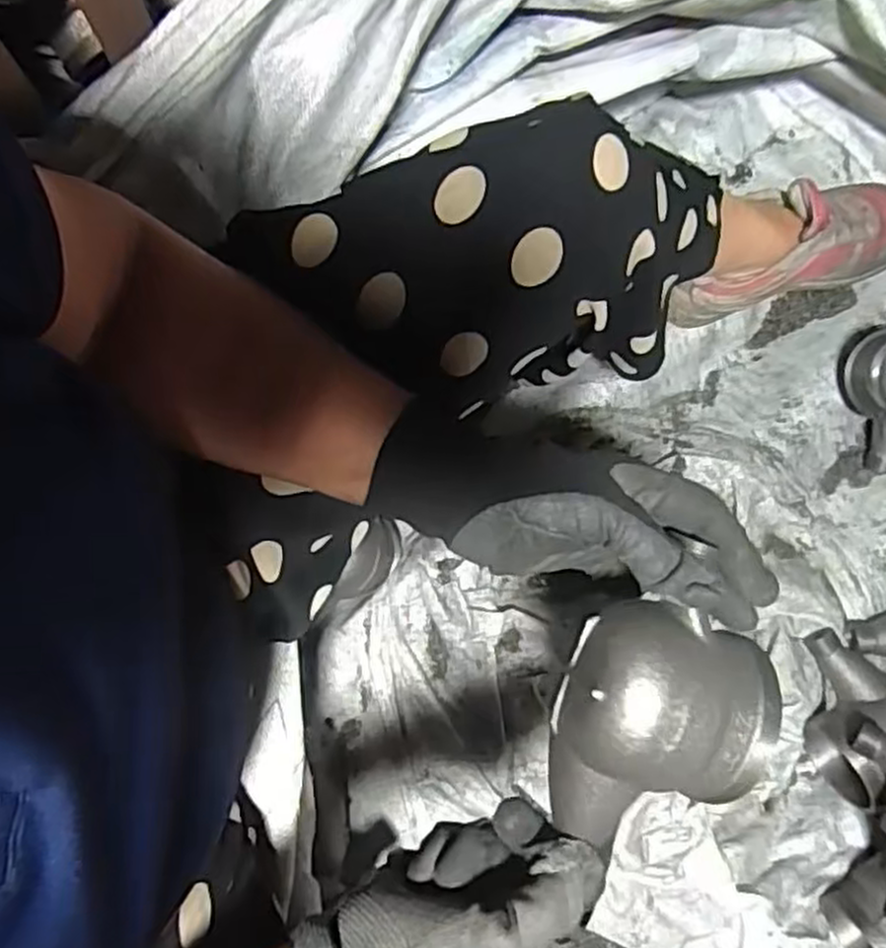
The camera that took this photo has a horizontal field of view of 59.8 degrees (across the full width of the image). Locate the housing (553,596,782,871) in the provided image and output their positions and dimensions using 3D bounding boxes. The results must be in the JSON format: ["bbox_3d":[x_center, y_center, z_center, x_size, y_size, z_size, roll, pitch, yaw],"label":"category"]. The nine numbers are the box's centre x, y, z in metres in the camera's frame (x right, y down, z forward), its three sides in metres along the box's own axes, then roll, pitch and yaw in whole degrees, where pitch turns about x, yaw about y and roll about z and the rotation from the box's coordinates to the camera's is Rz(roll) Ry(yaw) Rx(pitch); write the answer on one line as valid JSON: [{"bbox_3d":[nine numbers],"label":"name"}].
[{"bbox_3d":[0.095,0.115,0.335,0.089,0.058,0.103,17,79,3],"label":"housing"}]

